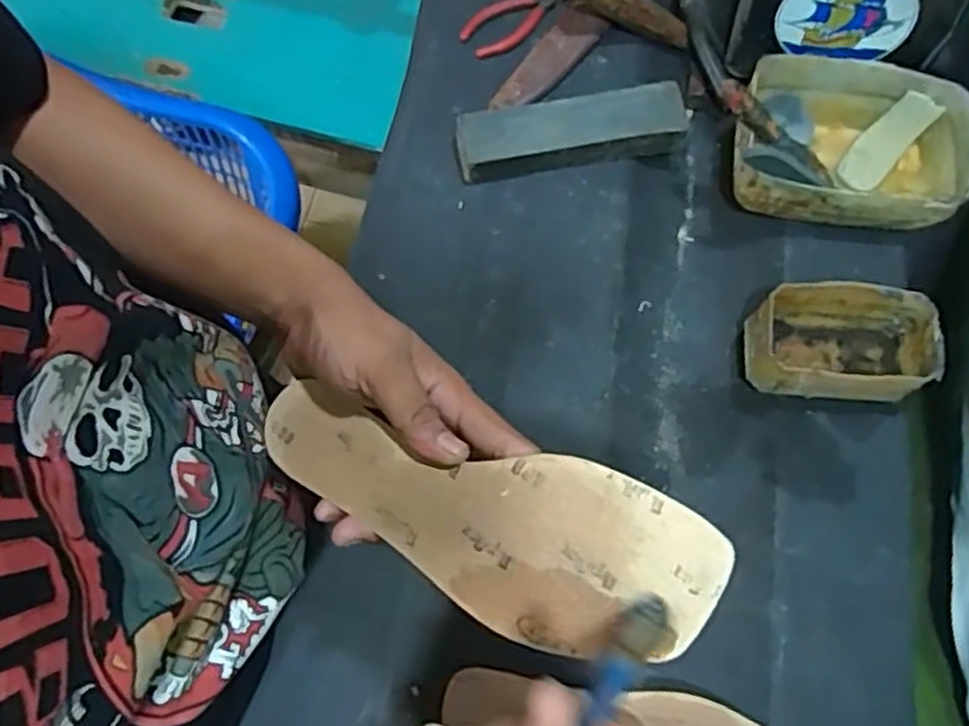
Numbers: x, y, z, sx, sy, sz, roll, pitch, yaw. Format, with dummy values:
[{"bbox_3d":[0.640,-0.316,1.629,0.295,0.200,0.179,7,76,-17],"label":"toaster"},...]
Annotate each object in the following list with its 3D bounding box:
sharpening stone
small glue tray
[{"bbox_3d":[0.074,-0.199,0.665,0.197,0.039,0.058,-11,72,-6],"label":"sharpening stone"},{"bbox_3d":[0.269,-0.014,0.584,0.132,0.057,0.076,5,71,0],"label":"small glue tray"}]

